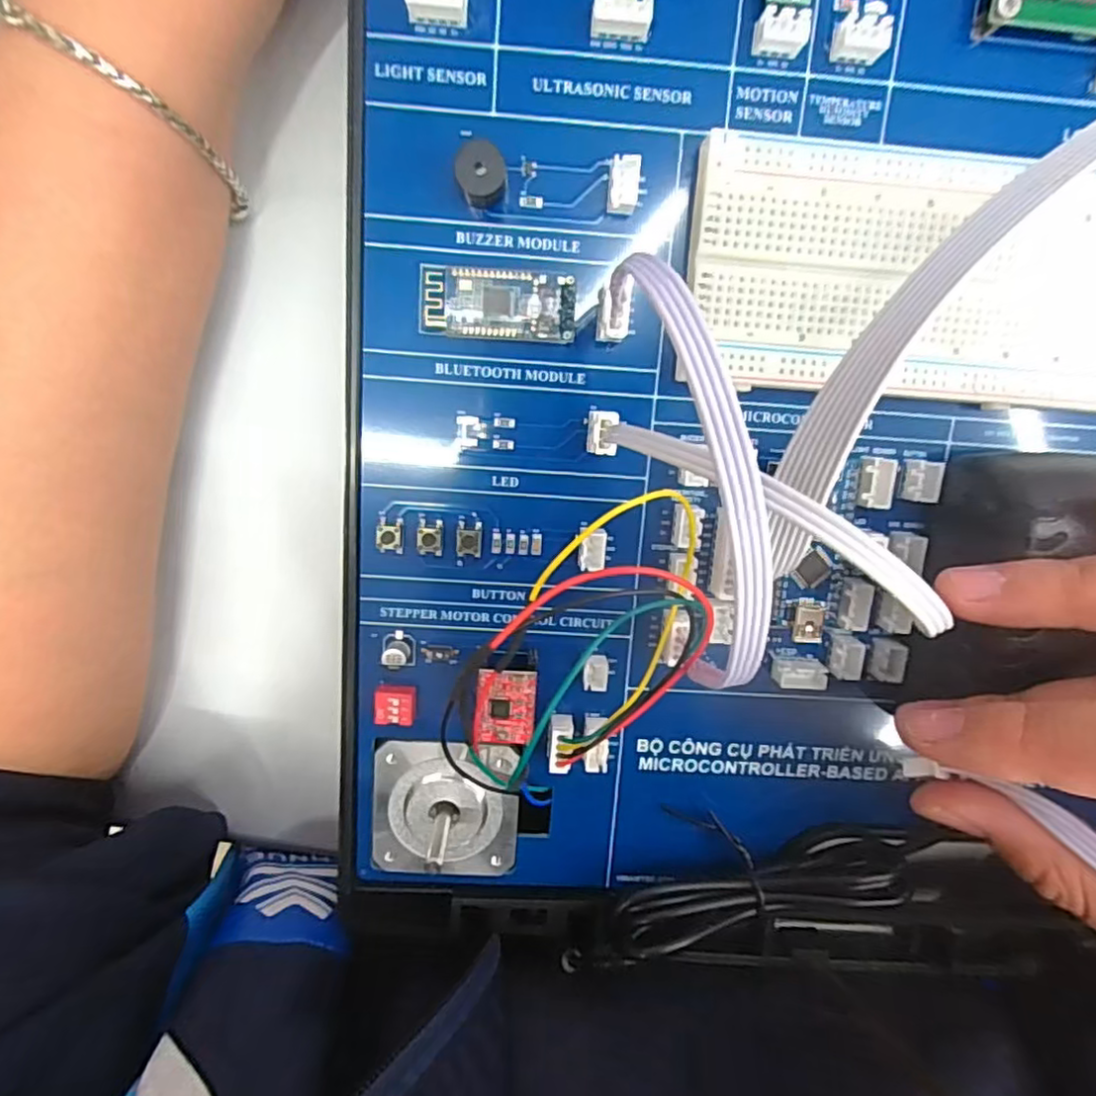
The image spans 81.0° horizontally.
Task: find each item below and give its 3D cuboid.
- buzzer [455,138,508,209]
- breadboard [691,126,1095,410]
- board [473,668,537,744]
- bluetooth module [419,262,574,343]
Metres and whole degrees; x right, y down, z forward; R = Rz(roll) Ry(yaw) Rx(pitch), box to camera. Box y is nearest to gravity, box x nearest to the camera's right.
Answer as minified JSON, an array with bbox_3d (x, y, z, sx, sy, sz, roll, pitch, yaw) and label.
[{"bbox_3d":[-0.015,-0.086,0.148,0.012,0.009,0.011,-7,101,-1],"label":"buzzer"},{"bbox_3d":[0.117,-0.062,0.154,0.163,0.013,0.054,3,101,-3],"label":"breadboard"},{"bbox_3d":[-0.011,0.041,0.171,0.015,0.009,0.020,7,101,-4],"label":"board"},{"bbox_3d":[-0.012,-0.059,0.156,0.037,0.005,0.016,5,101,-3],"label":"bluetooth module"}]

